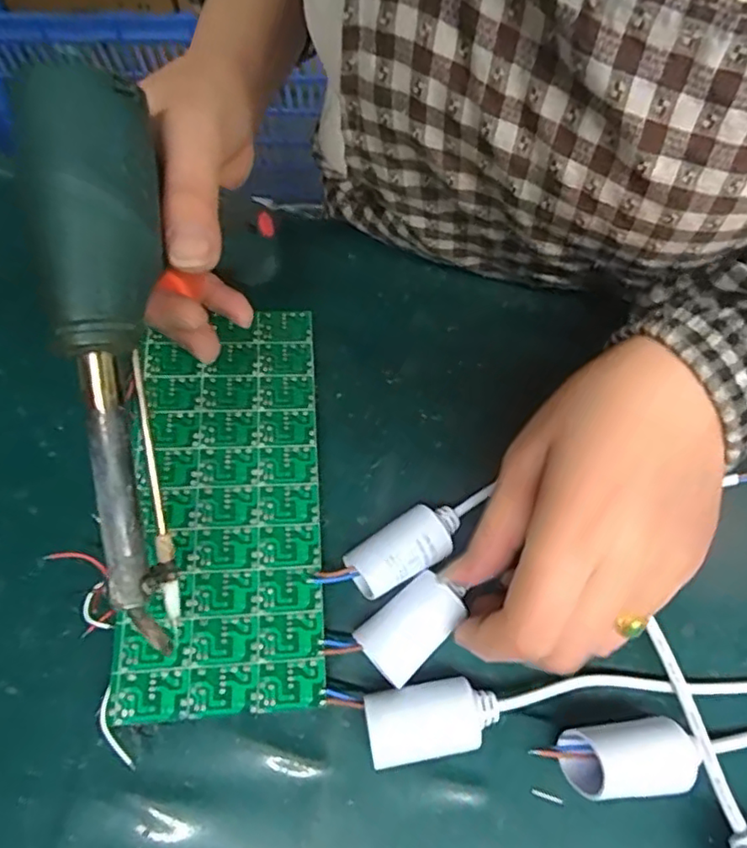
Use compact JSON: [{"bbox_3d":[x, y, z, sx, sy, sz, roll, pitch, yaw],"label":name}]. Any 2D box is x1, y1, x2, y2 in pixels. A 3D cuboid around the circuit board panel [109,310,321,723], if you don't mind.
[{"bbox_3d":[-0.068,0.030,0.279,0.083,0.004,0.182,-2,67,-9],"label":"circuit board panel"}]

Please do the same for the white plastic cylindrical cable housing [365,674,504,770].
[{"bbox_3d":[0.023,0.117,0.244,0.051,0.023,0.026,-8,66,-4],"label":"white plastic cylindrical cable housing"}]

